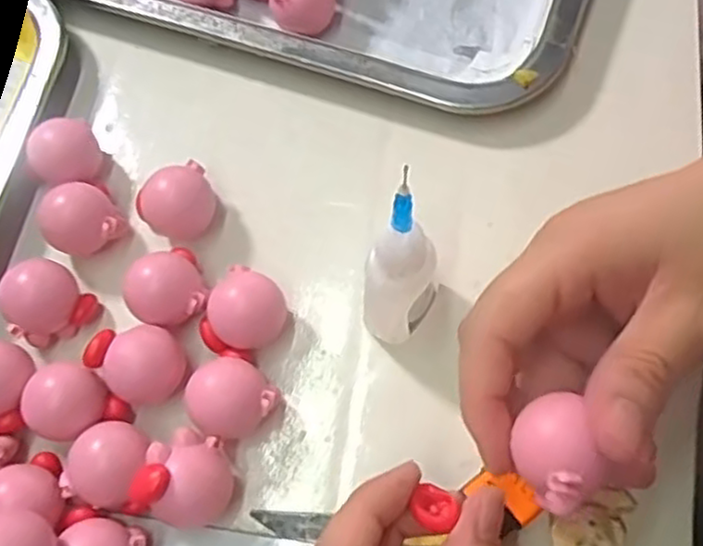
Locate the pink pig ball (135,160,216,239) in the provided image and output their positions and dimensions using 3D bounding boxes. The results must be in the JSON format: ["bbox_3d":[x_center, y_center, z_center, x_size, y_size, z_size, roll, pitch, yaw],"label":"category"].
[{"bbox_3d":[-0.070,-0.026,0.300,0.030,0.022,0.030,-1,69,2],"label":"pink pig ball"}]

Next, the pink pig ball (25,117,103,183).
[{"bbox_3d":[-0.122,-0.050,0.313,0.026,0.021,0.025,-1,69,2],"label":"pink pig ball"}]

